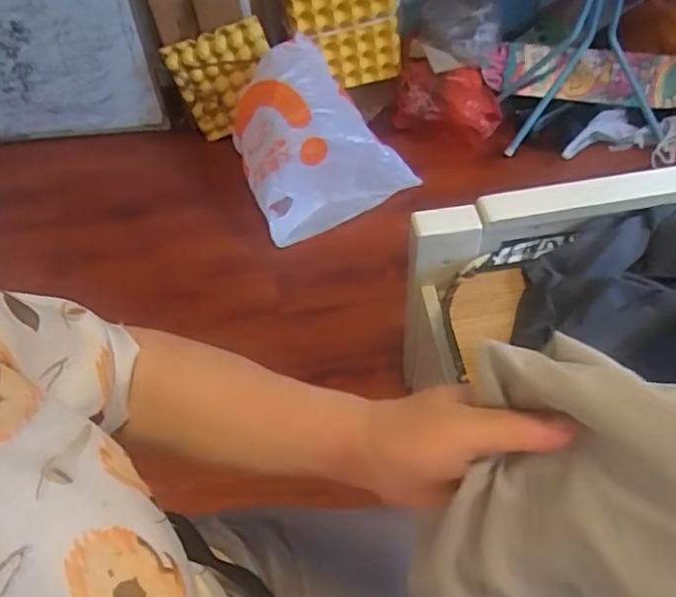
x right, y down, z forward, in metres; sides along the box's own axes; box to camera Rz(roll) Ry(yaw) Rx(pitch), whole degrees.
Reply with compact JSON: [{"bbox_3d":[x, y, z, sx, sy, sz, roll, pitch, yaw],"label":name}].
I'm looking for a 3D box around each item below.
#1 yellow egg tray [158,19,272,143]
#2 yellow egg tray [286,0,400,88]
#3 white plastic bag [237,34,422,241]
[{"bbox_3d":[-0.318,-0.618,1.623,0.301,0.279,0.049,-15,31,16],"label":"yellow egg tray"},{"bbox_3d":[0.023,-0.721,1.572,0.296,0.278,0.059,-8,53,-1],"label":"yellow egg tray"},{"bbox_3d":[-0.073,-0.448,1.521,0.412,0.284,0.443,-23,54,-12],"label":"white plastic bag"}]

